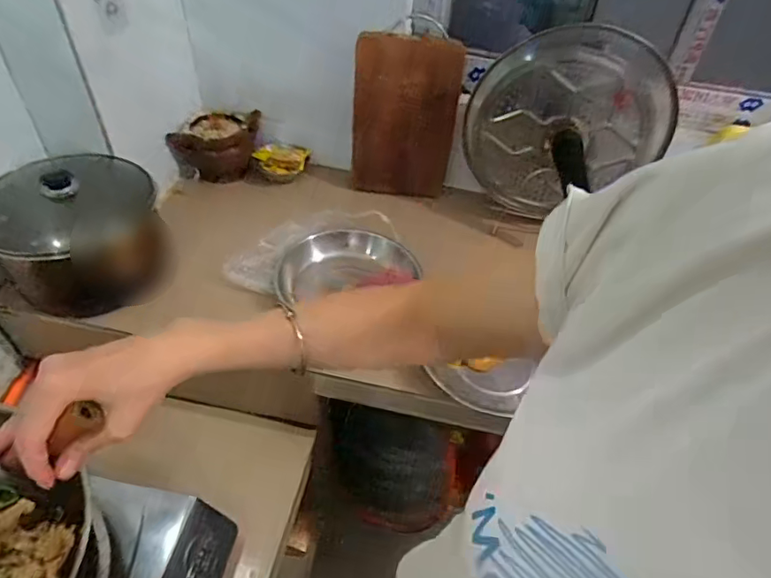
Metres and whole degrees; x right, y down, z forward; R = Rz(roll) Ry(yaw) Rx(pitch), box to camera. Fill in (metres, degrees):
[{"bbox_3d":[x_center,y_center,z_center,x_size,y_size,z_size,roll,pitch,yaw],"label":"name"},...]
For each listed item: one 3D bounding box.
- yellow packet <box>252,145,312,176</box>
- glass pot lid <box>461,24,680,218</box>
[{"bbox_3d":[-0.195,-0.251,1.001,0.100,0.034,0.058,9,47,3],"label":"yellow packet"},{"bbox_3d":[0.302,-0.268,0.856,0.326,0.284,0.074,3,47,-3],"label":"glass pot lid"}]

